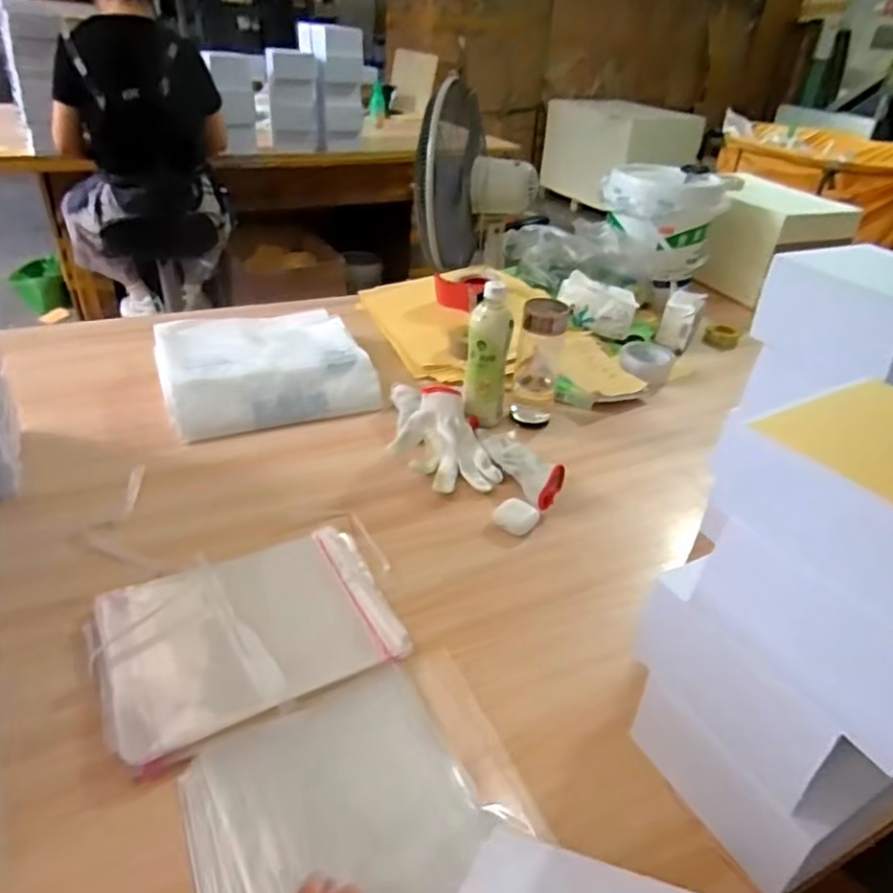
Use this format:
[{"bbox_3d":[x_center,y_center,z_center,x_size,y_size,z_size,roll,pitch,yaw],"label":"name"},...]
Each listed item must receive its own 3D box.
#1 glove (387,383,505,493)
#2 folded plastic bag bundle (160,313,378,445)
[{"bbox_3d":[-0.010,-0.012,0.882,0.125,0.045,0.192,-9,37,-20],"label":"glove"},{"bbox_3d":[-0.292,-0.135,1.025,0.299,0.059,0.297,-10,37,-21],"label":"folded plastic bag bundle"}]

